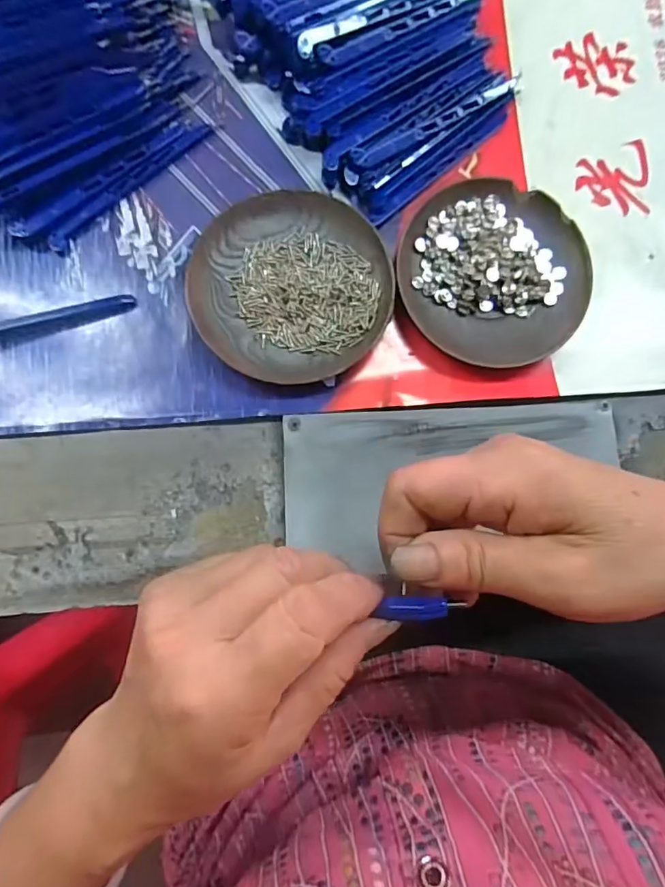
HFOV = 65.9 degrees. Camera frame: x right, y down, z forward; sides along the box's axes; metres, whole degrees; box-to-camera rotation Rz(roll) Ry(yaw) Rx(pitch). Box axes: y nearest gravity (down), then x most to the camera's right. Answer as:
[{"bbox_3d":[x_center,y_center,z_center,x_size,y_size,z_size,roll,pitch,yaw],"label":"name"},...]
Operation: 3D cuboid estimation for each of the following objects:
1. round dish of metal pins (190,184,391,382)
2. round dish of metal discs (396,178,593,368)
[{"bbox_3d":[-0.025,-0.093,0.305,0.115,0.013,0.111,0,83,-3],"label":"round dish of metal pins"},{"bbox_3d":[0.096,-0.102,0.310,0.111,0.016,0.110,0,83,-3],"label":"round dish of metal discs"}]

